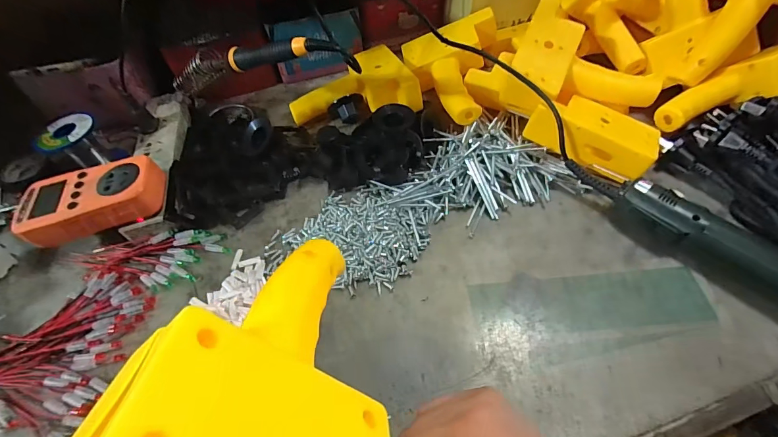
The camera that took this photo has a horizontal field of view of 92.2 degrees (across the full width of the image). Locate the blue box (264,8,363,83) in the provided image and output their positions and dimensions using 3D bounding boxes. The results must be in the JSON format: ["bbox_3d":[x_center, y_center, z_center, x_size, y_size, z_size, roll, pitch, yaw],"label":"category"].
[{"bbox_3d":[-0.098,-0.240,0.525,0.123,0.084,0.019,-13,56,-6],"label":"blue box"}]

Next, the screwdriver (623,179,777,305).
[{"bbox_3d":[0.317,0.045,0.323,0.037,0.043,0.242,-38,62,-21],"label":"screwdriver"}]

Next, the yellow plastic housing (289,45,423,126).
[{"bbox_3d":[-0.042,-0.179,0.487,0.165,0.053,0.112,1,55,3],"label":"yellow plastic housing"}]

